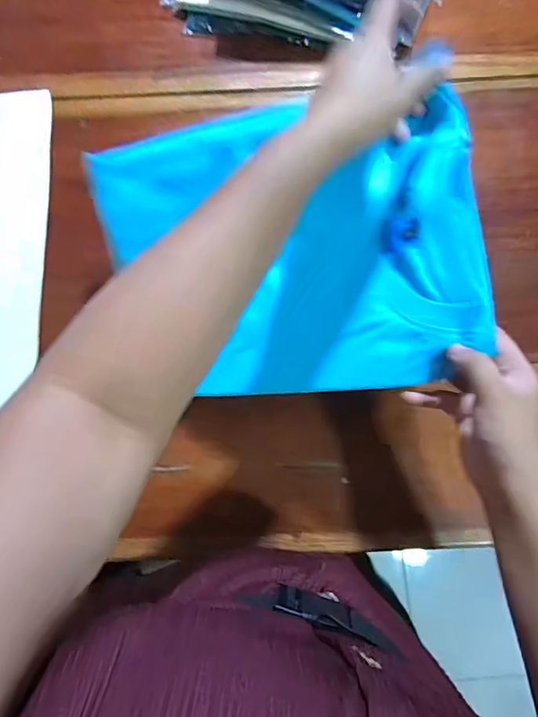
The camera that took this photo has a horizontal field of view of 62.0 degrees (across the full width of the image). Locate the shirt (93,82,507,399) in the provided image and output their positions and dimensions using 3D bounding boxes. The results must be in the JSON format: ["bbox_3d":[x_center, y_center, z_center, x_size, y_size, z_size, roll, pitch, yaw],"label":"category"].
[{"bbox_3d":[0.006,-0.095,0.398,0.327,0.029,0.257,-7,90,19],"label":"shirt"}]

